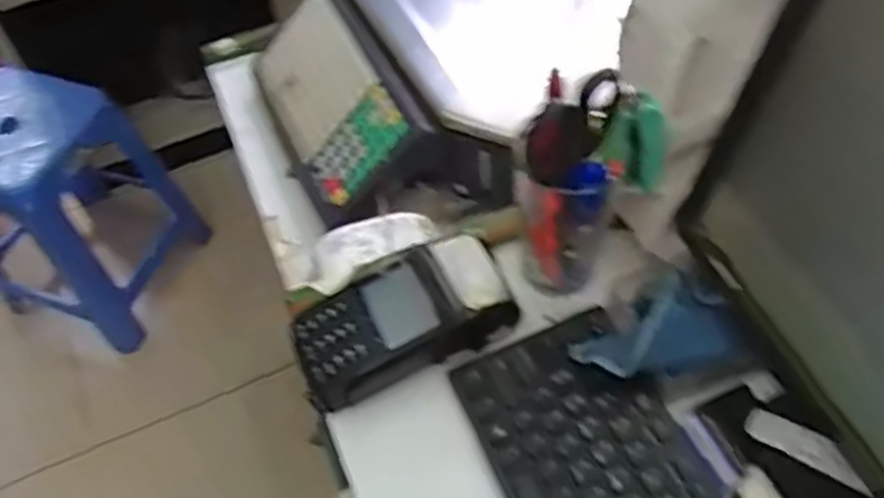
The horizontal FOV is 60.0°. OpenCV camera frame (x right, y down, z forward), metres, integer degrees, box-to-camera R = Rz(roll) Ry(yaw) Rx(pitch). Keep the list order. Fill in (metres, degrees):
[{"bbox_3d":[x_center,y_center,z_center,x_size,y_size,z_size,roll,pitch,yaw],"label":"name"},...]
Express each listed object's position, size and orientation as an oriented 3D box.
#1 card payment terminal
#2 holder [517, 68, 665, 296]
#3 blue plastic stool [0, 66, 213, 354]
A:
[{"bbox_3d":[-0.029,0.049,0.557,0.158,0.050,0.082,-24,57,-12],"label":"card payment terminal"},{"bbox_3d":[0.096,-0.038,0.518,0.086,0.196,0.081,15,58,14],"label":"holder"},{"bbox_3d":[-0.725,-0.092,1.522,0.360,0.425,0.385,24,60,19],"label":"blue plastic stool"}]

